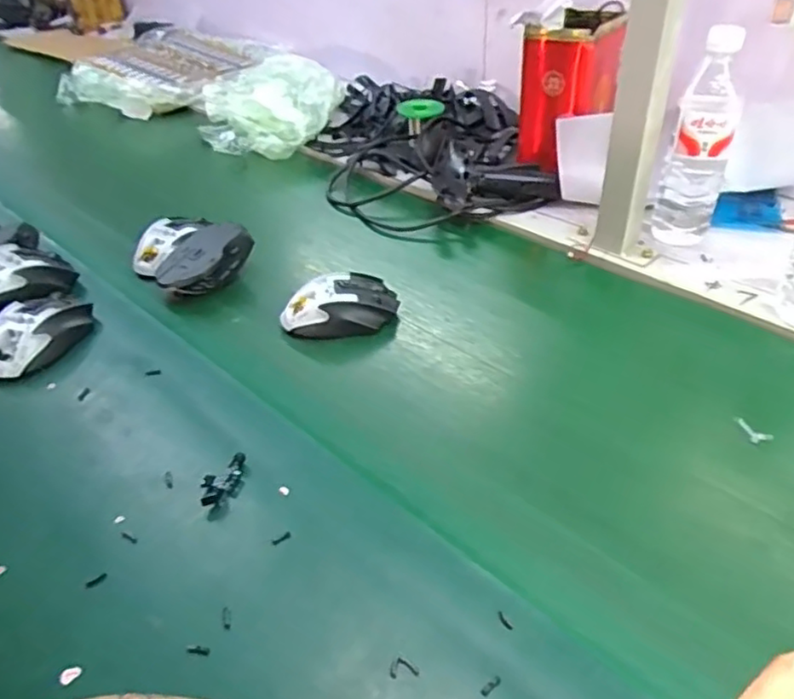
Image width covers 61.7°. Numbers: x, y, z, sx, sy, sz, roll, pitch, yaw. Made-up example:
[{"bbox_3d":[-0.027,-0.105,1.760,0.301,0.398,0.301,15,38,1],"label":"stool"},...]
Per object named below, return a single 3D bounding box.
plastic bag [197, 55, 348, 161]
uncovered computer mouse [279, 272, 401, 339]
[{"bbox_3d":[-0.207,-0.413,1.100,0.234,0.082,0.270,-14,40,-13],"label":"plastic bag"},{"bbox_3d":[-0.058,-0.046,0.678,0.116,0.042,0.058,-13,40,-11],"label":"uncovered computer mouse"}]

